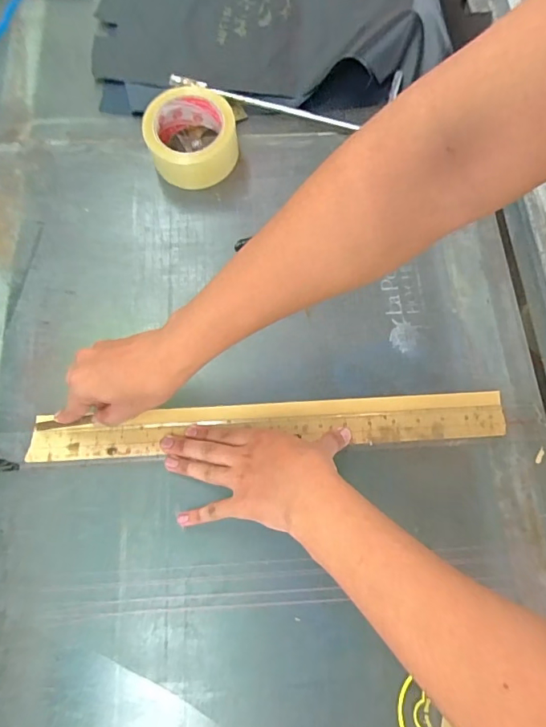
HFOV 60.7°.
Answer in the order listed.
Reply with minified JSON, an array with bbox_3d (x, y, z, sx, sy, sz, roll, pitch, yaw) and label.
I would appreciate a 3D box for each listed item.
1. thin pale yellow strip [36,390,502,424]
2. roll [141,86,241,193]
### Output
[{"bbox_3d":[0.002,0.048,0.482,0.465,0.005,0.016,-3,71,-2],"label":"thin pale yellow strip"},{"bbox_3d":[-0.096,-0.264,0.548,0.102,0.059,0.096,1,72,-2],"label":"roll"}]

